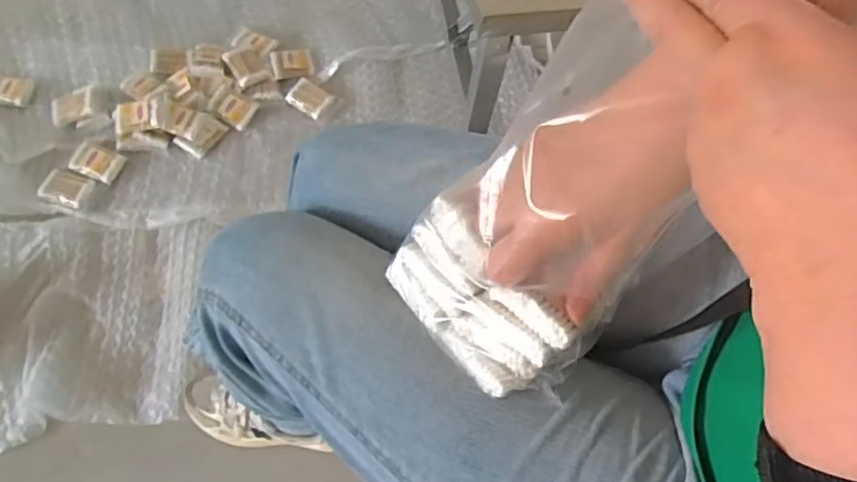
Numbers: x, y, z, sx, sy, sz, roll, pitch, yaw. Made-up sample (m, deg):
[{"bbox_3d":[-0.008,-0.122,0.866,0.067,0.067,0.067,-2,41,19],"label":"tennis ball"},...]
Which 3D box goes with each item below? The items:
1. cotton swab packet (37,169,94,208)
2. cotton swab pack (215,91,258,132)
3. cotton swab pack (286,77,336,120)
[{"bbox_3d":[-0.595,-0.087,0.993,0.072,0.011,0.055,18,66,5],"label":"cotton swab packet"},{"bbox_3d":[-0.341,-0.231,1.074,0.061,0.020,0.058,24,66,7],"label":"cotton swab pack"},{"bbox_3d":[-0.216,-0.261,1.104,0.079,0.012,0.063,30,67,10],"label":"cotton swab pack"}]

